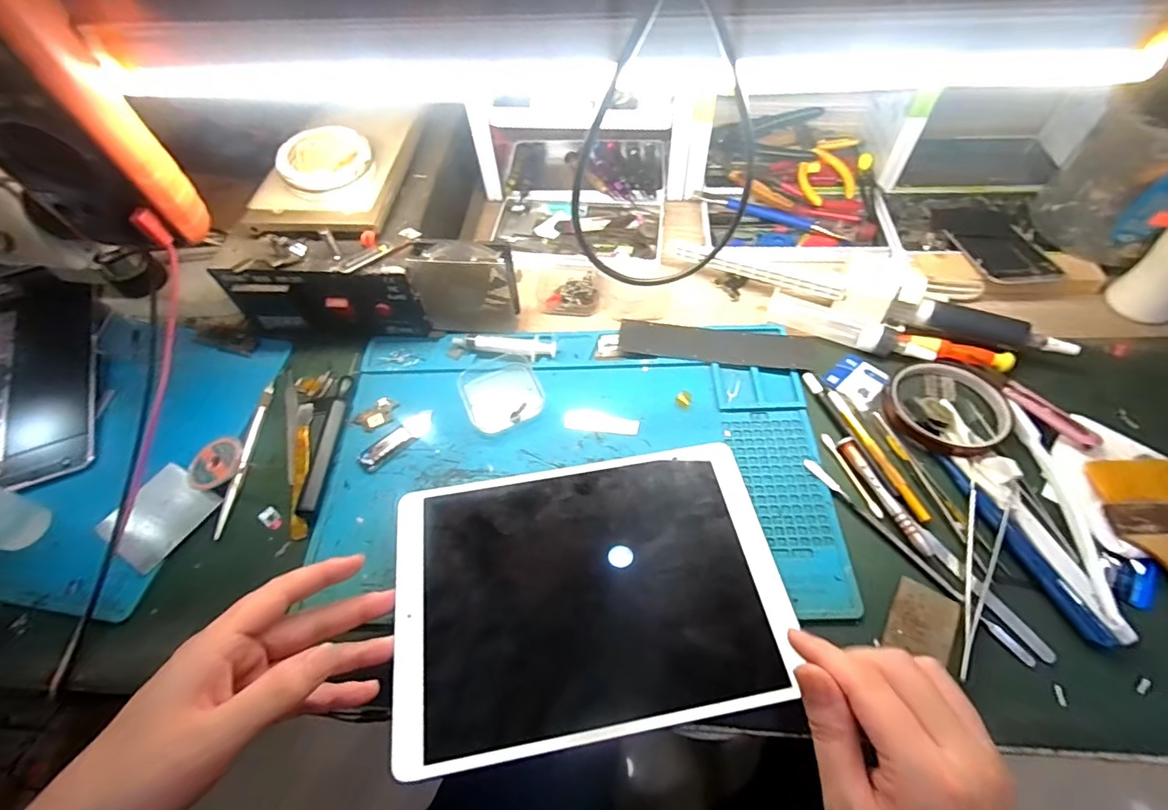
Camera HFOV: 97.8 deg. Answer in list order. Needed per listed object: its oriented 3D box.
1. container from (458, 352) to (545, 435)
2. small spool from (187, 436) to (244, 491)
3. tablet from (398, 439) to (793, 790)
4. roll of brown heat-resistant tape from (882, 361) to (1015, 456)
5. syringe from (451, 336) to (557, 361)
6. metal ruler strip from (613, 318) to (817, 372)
[{"bbox_3d":[-0.069,-0.011,0.430,0.063,0.017,0.062,-23,57,-13],"label":"container"},{"bbox_3d":[-0.288,0.047,0.402,0.037,0.014,0.042,23,59,17],"label":"small spool"},{"bbox_3d":[0.003,0.117,0.336,0.247,0.007,0.176,-9,55,-4],"label":"tablet"},{"bbox_3d":[0.287,0.001,0.402,0.086,0.013,0.083,-1,55,2],"label":"roll of brown heat-resistant tape"},{"bbox_3d":[-0.070,-0.054,0.454,0.090,0.013,0.022,7,56,7],"label":"syringe"},{"bbox_3d":[0.117,-0.052,0.448,0.169,0.006,0.037,6,62,6],"label":"metal ruler strip"}]

